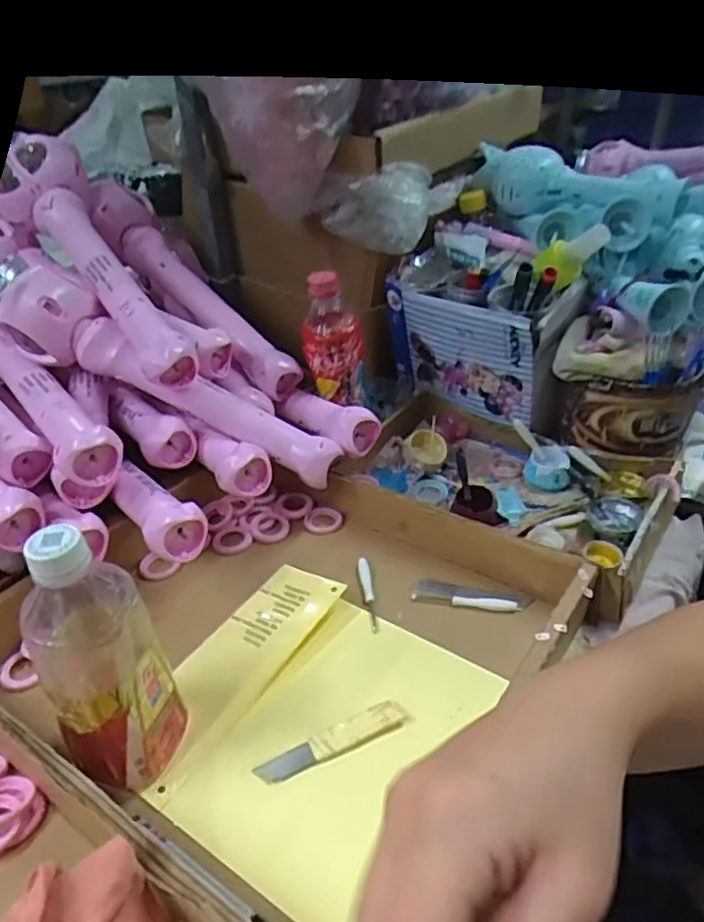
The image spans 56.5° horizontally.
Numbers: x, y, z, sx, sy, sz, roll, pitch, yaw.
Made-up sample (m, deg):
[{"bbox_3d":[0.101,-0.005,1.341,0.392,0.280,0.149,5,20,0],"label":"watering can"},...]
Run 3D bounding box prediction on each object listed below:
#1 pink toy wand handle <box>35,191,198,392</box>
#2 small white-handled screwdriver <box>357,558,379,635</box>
[{"bbox_3d":[-0.229,-0.172,0.622,0.044,0.040,0.255,-26,66,-31],"label":"pink toy wand handle"},{"bbox_3d":[0.014,0.113,0.561,0.011,0.008,0.082,-5,34,-5],"label":"small white-handled screwdriver"}]

